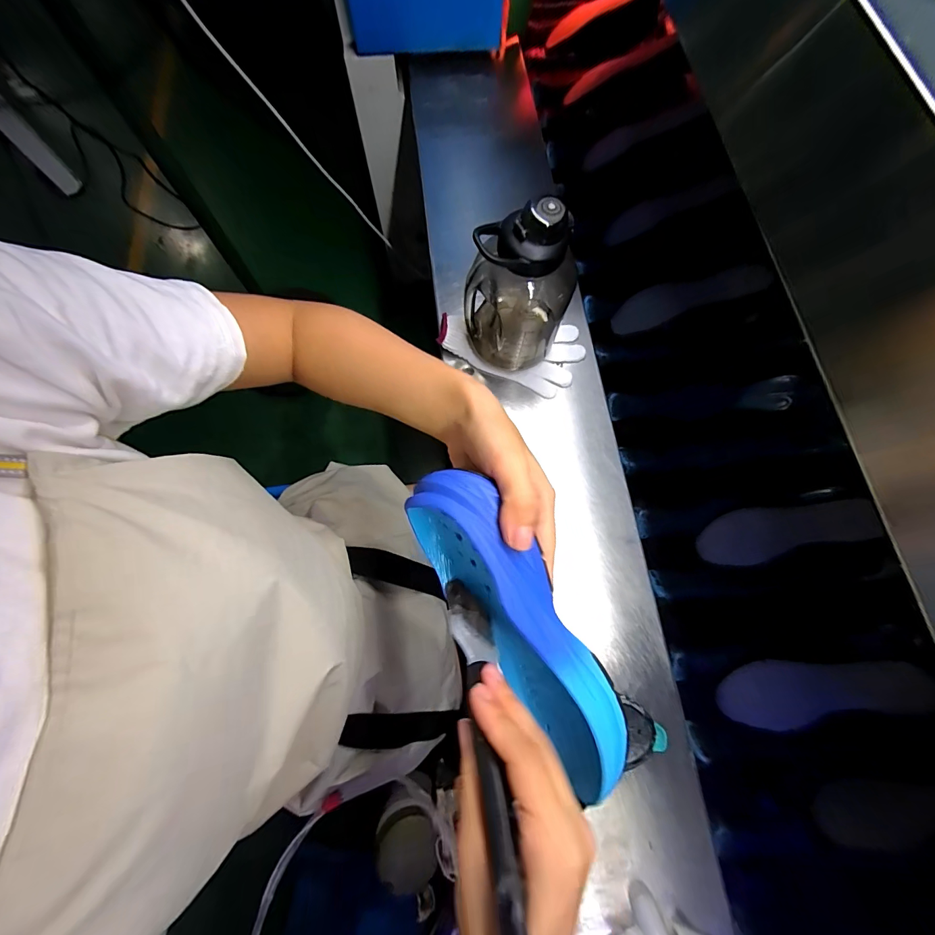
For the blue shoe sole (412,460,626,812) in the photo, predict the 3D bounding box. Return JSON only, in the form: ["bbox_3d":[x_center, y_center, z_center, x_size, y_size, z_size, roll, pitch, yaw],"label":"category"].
[{"bbox_3d":[0.032,0.103,0.248,0.054,0.067,0.217,-31,90,-10],"label":"blue shoe sole"}]

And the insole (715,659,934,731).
[{"bbox_3d":[0.423,0.273,0.481,0.211,0.012,0.072,-17,67,21],"label":"insole"}]

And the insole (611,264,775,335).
[{"bbox_3d":[0.354,-0.278,0.650,0.225,0.012,0.072,-13,72,20],"label":"insole"}]

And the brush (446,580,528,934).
[{"bbox_3d":[0.012,0.145,0.202,0.026,0.024,0.189,-8,38,-3],"label":"brush"}]

